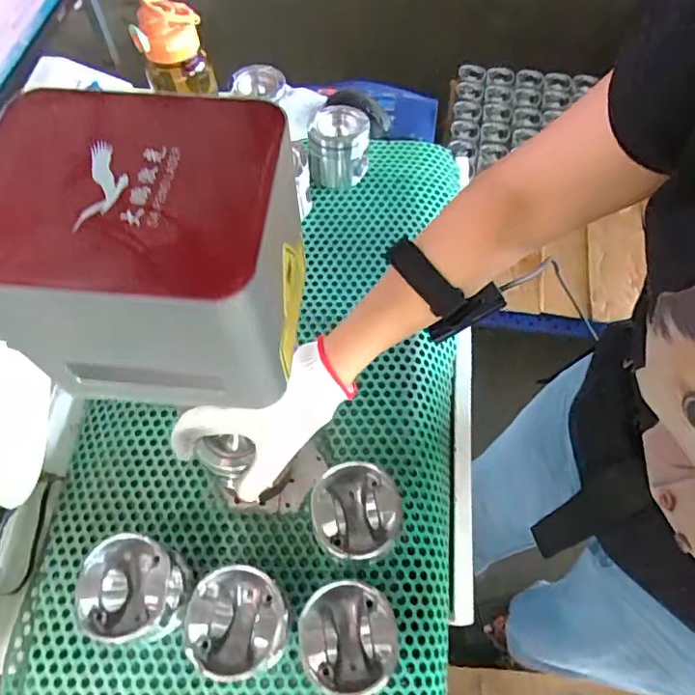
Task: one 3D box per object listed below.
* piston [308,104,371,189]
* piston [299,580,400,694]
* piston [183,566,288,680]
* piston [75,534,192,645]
[{"bbox_3d":[-0.011,-0.262,0.731,0.078,0.068,0.081,-2,61,0],"label":"piston"},{"bbox_3d":[0.001,0.237,0.451,0.077,0.065,0.076,-1,61,1],"label":"piston"},{"bbox_3d":[-0.091,0.225,0.456,0.088,0.061,0.078,-7,61,-2],"label":"piston"},{"bbox_3d":[-0.182,0.205,0.475,0.088,0.067,0.082,-1,61,1],"label":"piston"}]

